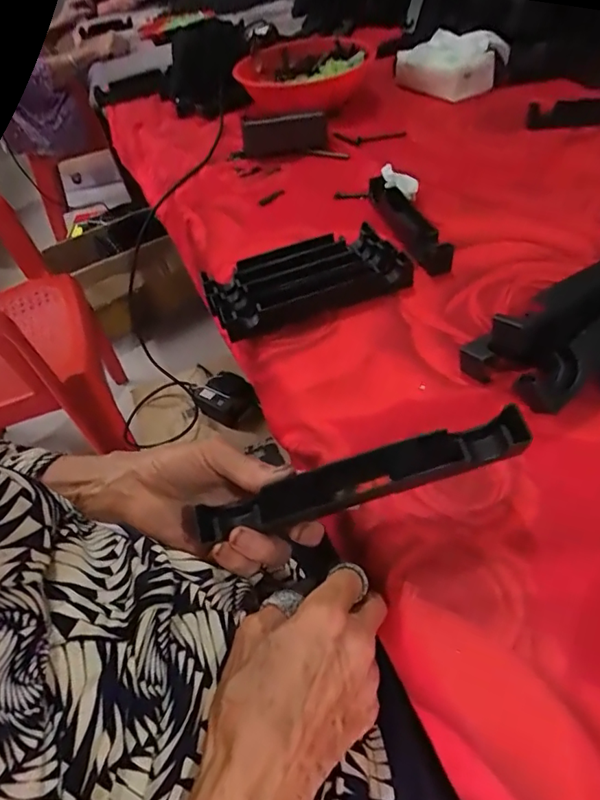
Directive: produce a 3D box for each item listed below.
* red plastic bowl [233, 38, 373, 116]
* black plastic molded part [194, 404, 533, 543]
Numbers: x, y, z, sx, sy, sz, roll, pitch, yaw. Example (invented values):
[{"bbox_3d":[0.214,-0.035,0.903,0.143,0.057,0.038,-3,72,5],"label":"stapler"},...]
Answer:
[{"bbox_3d":[0.004,-0.532,0.832,0.207,0.078,0.207,-6,45,6],"label":"red plastic bowl"},{"bbox_3d":[0.037,0.047,0.296,0.191,0.033,0.025,-17,40,1],"label":"black plastic molded part"}]

